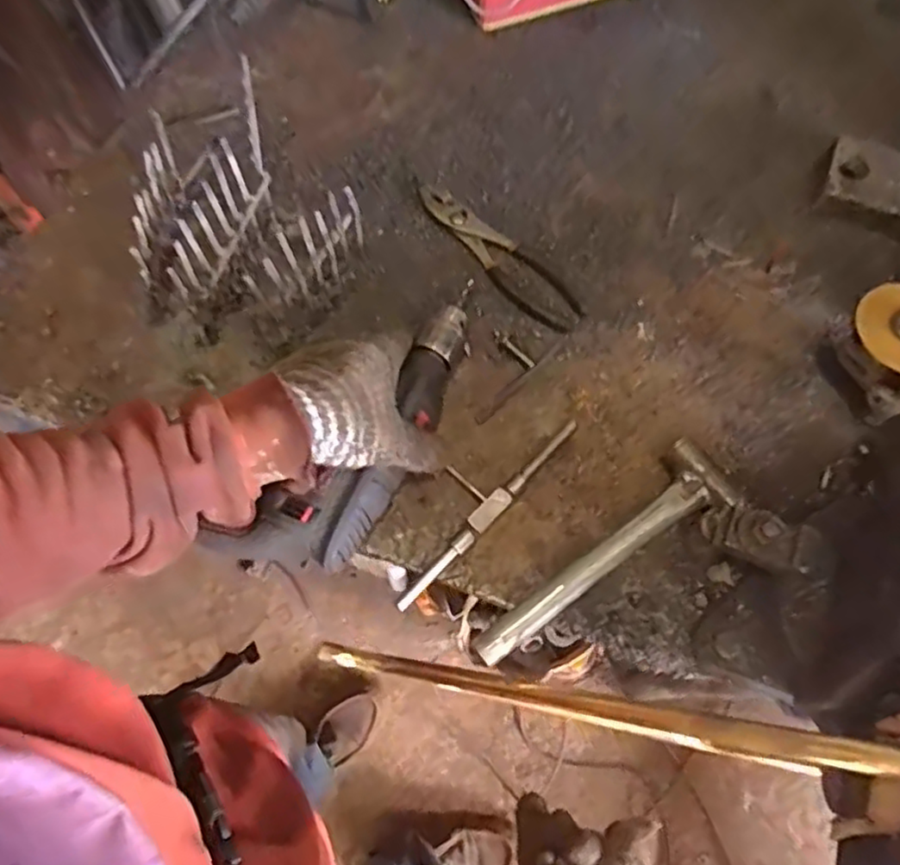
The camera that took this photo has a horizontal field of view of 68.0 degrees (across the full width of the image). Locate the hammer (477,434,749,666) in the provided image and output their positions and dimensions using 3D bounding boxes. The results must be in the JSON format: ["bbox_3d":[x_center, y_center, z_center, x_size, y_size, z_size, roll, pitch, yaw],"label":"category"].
[{"bbox_3d":[0.113,0.095,0.527,0.239,0.033,0.061,-33,73,-12],"label":"hammer"}]

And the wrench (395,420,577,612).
[{"bbox_3d":[0.020,0.053,0.548,0.052,0.028,0.207,41,75,14],"label":"wrench"}]

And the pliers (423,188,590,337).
[{"bbox_3d":[0.043,-0.173,0.638,0.048,0.013,0.208,-41,74,-14],"label":"pliers"}]

